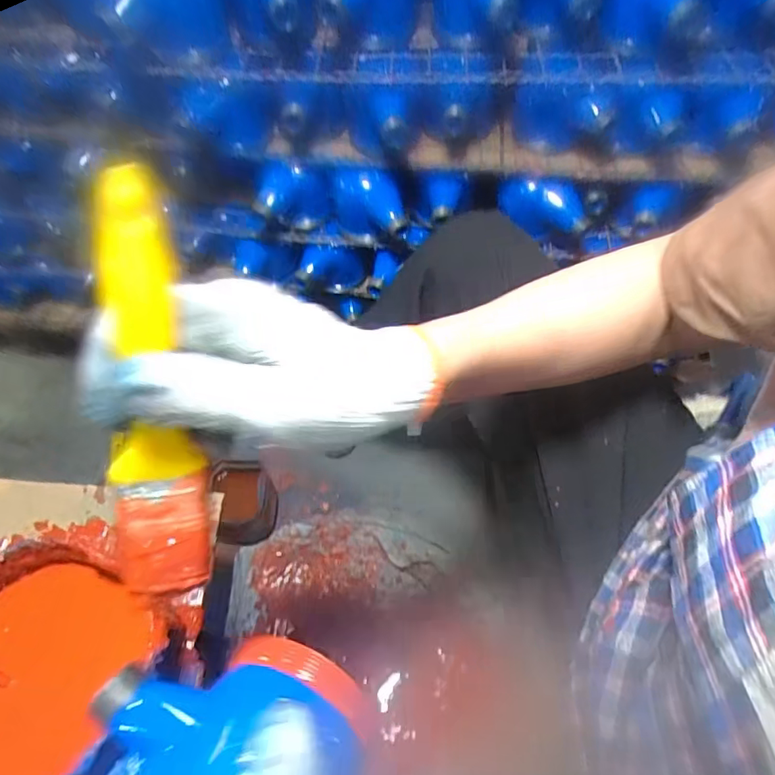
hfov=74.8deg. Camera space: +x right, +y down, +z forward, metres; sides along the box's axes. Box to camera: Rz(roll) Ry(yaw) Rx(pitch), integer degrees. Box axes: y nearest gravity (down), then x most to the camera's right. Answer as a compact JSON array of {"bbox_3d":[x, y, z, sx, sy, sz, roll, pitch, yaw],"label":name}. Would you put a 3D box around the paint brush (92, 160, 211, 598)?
[{"bbox_3d":[-0.092,0.006,0.200,0.032,0.168,0.020,1,17,1],"label":"paint brush"}]

